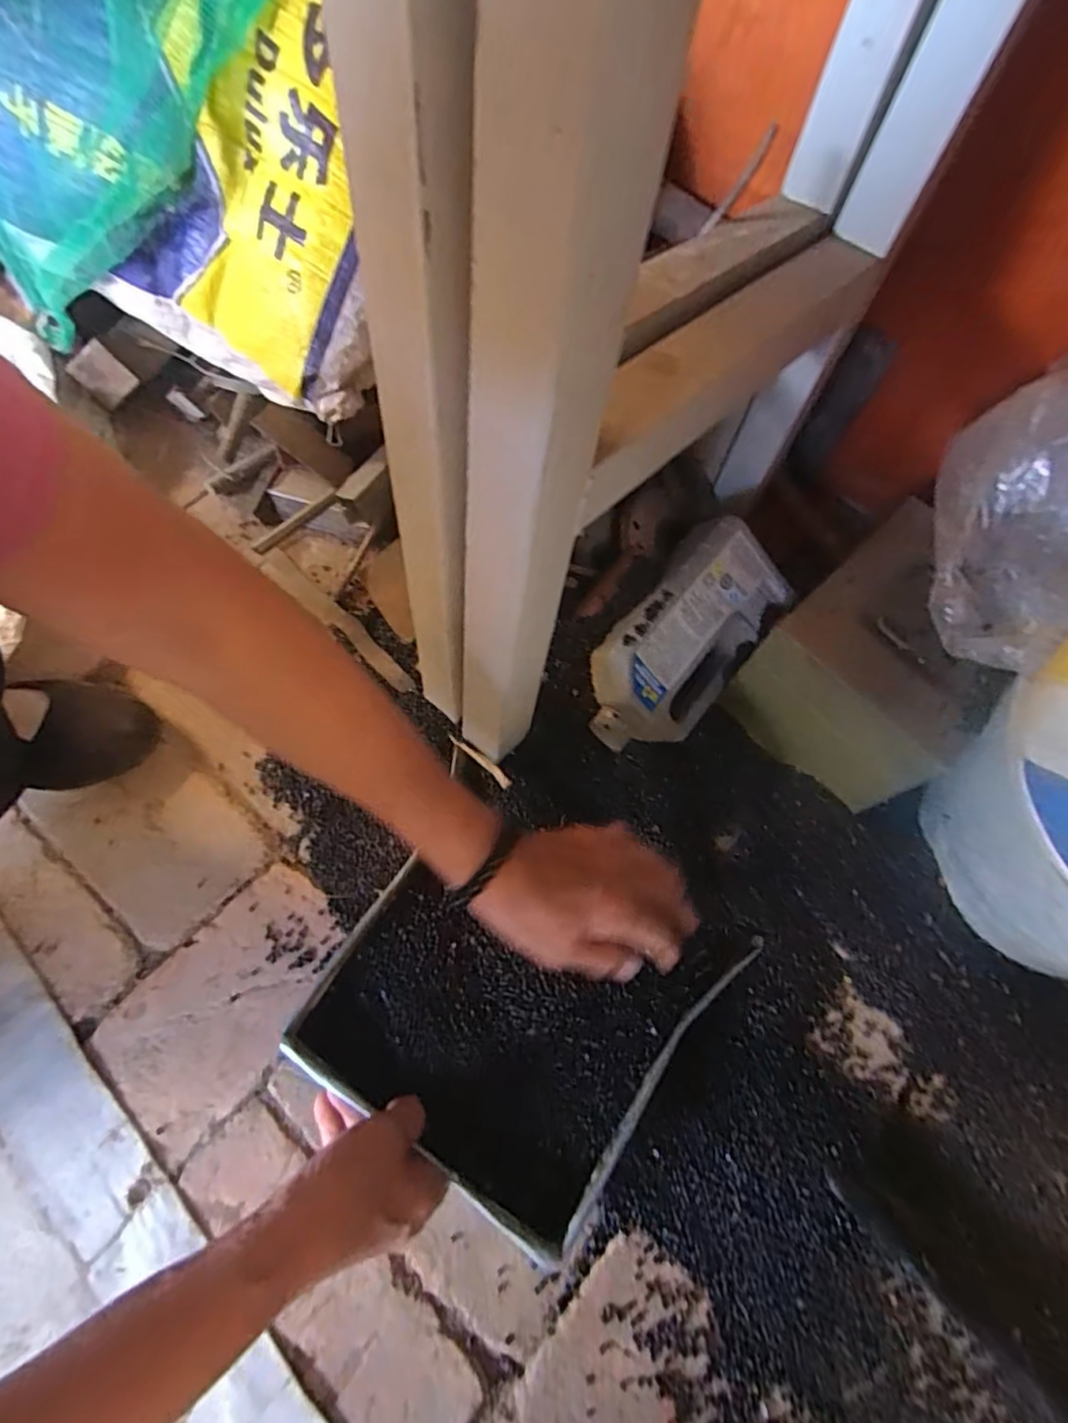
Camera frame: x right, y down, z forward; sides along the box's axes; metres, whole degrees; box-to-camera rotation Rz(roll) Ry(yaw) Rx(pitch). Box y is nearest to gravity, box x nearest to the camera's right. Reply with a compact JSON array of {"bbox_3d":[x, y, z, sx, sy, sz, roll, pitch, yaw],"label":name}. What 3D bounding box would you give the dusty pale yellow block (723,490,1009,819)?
[{"bbox_3d":[0.291,-0.039,0.510,0.196,0.115,0.158,-40,73,-19],"label":"dusty pale yellow block"}]

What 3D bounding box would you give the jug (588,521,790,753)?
[{"bbox_3d":[0.124,-0.059,0.518,0.109,0.052,0.208,42,80,-18],"label":"jug"}]

